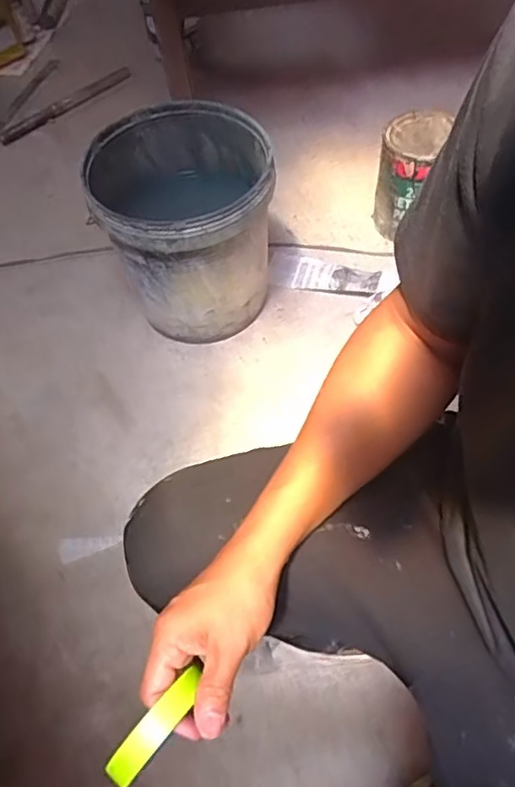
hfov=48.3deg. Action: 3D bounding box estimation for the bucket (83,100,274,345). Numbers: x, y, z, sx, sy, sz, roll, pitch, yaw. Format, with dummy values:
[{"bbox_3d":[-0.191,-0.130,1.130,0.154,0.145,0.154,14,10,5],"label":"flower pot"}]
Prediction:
[{"bbox_3d":[-0.127,-0.288,1.065,0.300,0.325,0.317,-10,58,-4],"label":"bucket"}]

